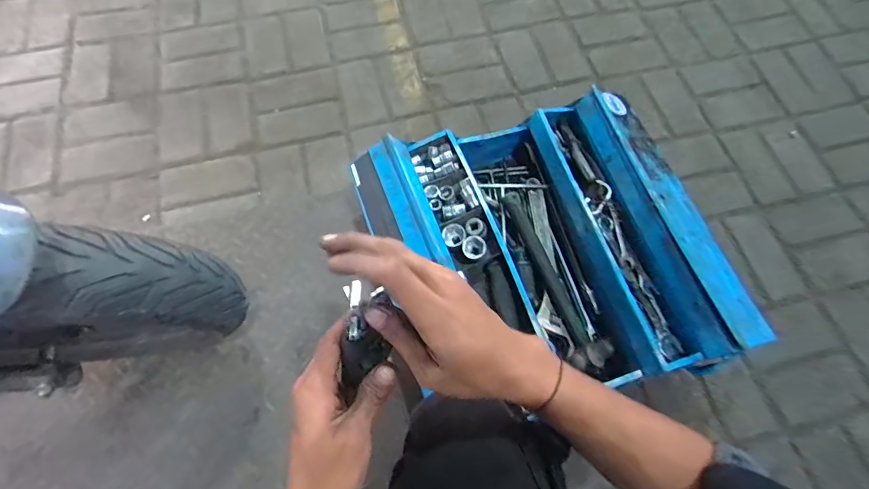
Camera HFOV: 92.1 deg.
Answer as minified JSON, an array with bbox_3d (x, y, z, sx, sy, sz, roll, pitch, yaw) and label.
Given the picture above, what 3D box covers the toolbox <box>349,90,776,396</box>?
[{"bbox_3d":[0.188,0.009,0.781,0.549,0.185,0.519,-15,68,-7],"label":"toolbox"}]

